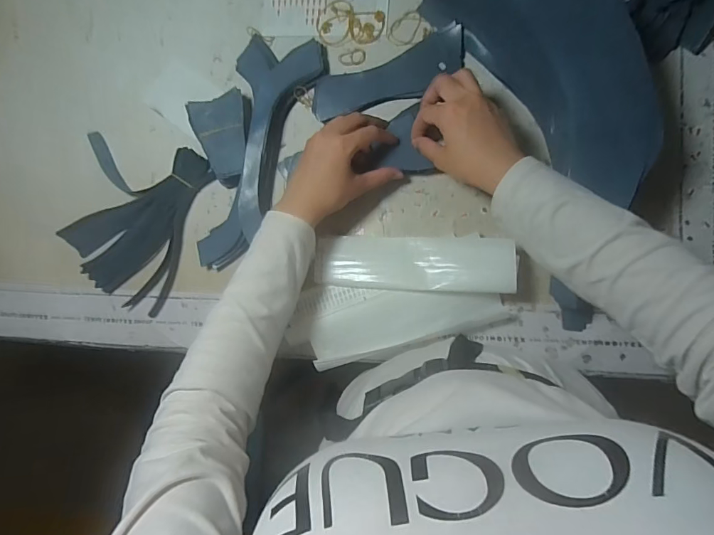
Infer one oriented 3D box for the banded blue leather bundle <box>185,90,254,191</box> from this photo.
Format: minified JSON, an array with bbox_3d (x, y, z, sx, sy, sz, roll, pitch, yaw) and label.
[{"bbox_3d":[-0.143,-0.144,0.489,0.064,0.034,0.093,-17,85,7],"label":"banded blue leather bundle"}]

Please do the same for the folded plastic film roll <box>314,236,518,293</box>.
[{"bbox_3d":[0.055,-0.005,0.445,0.200,0.010,0.055,2,77,16],"label":"folded plastic film roll"}]

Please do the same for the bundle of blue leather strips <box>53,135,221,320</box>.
[{"bbox_3d":[-0.271,-0.064,0.511,0.155,0.018,0.189,25,91,8],"label":"bundle of blue leather strips"}]

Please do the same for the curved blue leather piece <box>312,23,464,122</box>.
[{"bbox_3d":[0.035,-0.210,0.479,0.175,0.009,0.054,-20,87,5],"label":"curved blue leather piece"}]

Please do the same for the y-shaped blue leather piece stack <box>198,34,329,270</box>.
[{"bbox_3d":[-0.117,-0.129,0.488,0.093,0.032,0.269,17,90,9],"label":"y-shaped blue leather piece stack"}]

